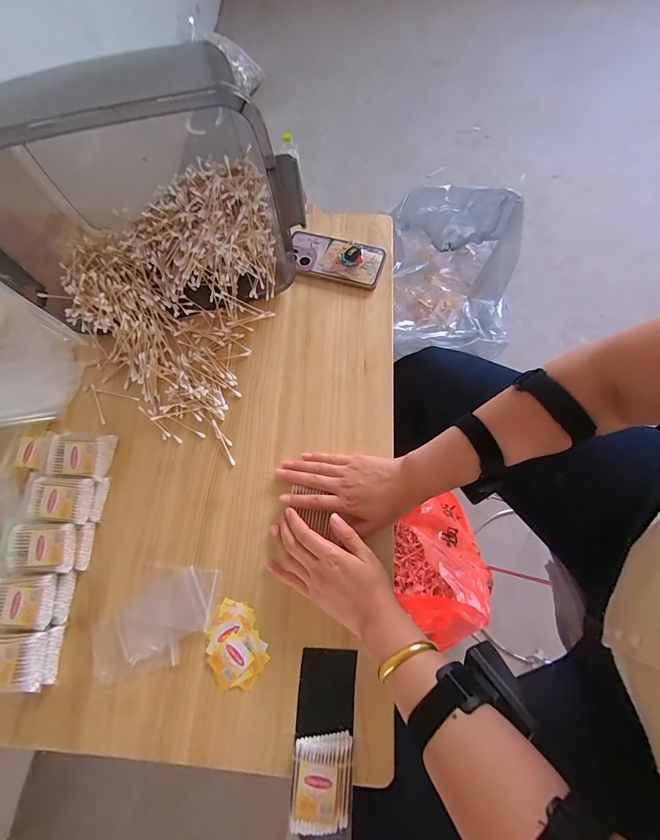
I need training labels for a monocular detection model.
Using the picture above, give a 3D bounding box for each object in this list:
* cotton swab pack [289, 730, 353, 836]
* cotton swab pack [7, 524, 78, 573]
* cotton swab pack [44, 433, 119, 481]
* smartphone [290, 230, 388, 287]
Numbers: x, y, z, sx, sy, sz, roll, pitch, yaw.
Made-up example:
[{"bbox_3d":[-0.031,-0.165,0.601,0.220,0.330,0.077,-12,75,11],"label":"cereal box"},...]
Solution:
[{"bbox_3d":[-0.009,0.376,0.345,0.060,0.013,0.080,5,74,3],"label":"cotton swab pack"},{"bbox_3d":[-0.358,0.157,0.407,0.078,0.013,0.054,-1,74,-1],"label":"cotton swab pack"},{"bbox_3d":[-0.339,0.049,0.451,0.070,0.032,0.060,0,73,2],"label":"cotton swab pack"},{"bbox_3d":[0.009,-0.267,0.537,0.154,0.025,0.080,16,75,6],"label":"smartphone"}]

